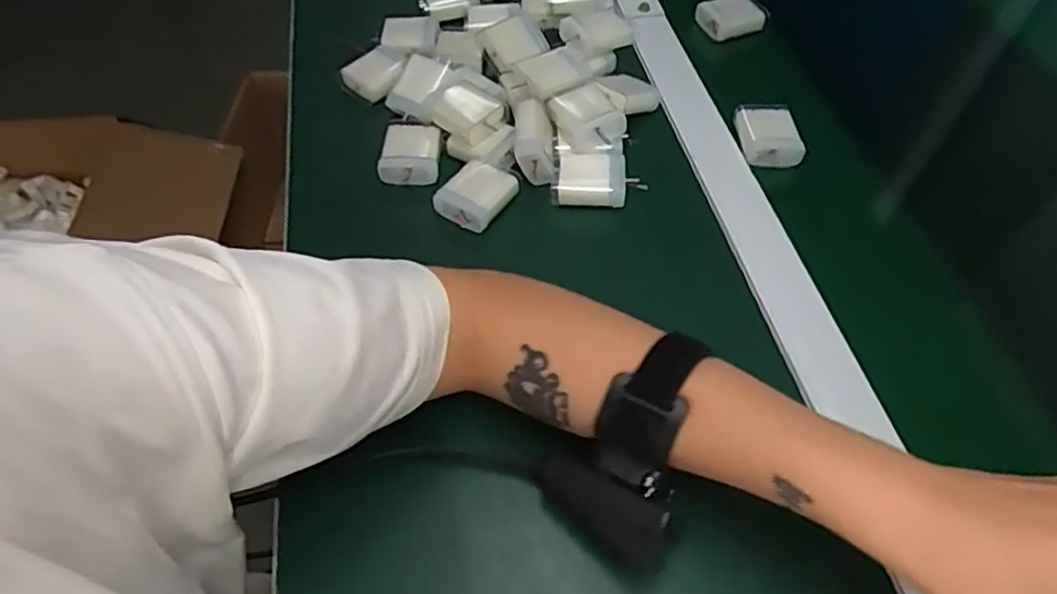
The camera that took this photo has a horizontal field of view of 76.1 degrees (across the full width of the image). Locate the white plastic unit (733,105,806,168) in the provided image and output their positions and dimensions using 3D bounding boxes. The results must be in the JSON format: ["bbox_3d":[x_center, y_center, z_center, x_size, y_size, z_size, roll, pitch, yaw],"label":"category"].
[{"bbox_3d":[0.184,-0.124,0.519,0.043,0.025,0.047,-3,54,-2],"label":"white plastic unit"}]

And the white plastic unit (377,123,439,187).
[{"bbox_3d":[-0.088,-0.108,0.502,0.042,0.018,0.053,0,54,0],"label":"white plastic unit"}]

